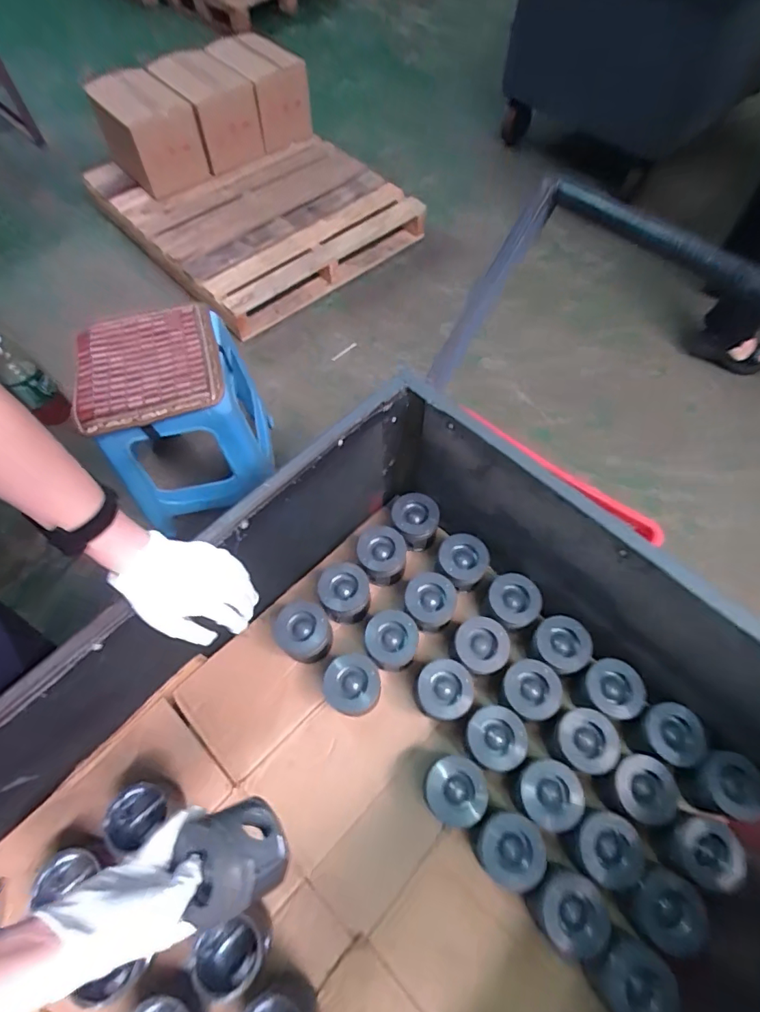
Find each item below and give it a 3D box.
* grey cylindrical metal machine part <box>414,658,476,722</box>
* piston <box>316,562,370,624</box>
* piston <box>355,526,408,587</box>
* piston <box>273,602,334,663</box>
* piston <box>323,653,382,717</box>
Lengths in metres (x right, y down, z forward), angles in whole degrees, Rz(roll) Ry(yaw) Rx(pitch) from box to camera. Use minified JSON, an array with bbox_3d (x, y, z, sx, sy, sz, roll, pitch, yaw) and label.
[{"bbox_3d":[0.099,0.292,0.774,0.086,0.076,0.084,0,63,0],"label":"grey cylindrical metal machine part"},{"bbox_3d":[-0.061,0.152,0.843,0.087,0.074,0.089,0,63,0],"label":"piston"},{"bbox_3d":[0.003,0.092,0.886,0.089,0.067,0.093,0,63,0],"label":"piston"},{"bbox_3d":[-0.126,0.211,0.820,0.099,0.077,0.087,14,64,6],"label":"piston"},{"bbox_3d":[-0.045,0.286,0.784,0.091,0.081,0.083,0,63,0],"label":"piston"}]

